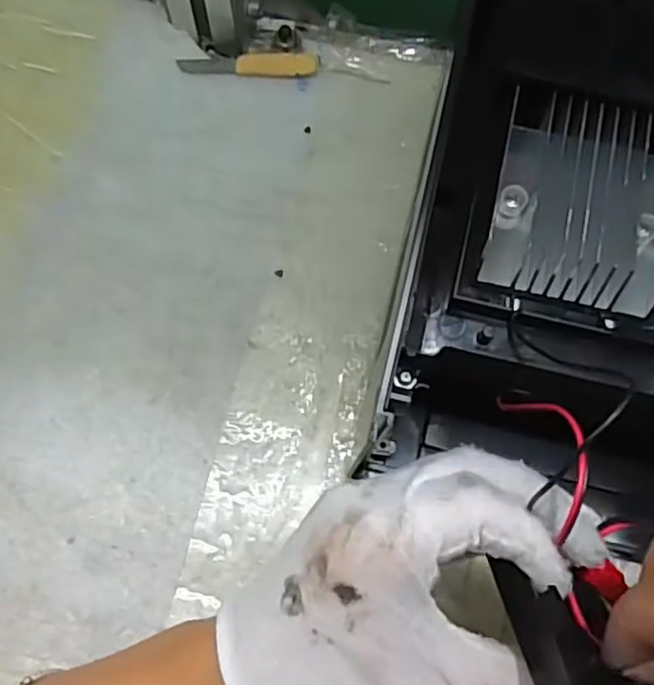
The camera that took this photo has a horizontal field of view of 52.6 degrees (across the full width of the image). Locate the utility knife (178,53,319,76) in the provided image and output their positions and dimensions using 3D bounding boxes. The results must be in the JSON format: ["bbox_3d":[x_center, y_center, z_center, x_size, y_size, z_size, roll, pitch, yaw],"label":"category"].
[{"bbox_3d":[-0.046,-0.165,0.390,0.081,0.010,0.015,7,72,2],"label":"utility knife"}]

